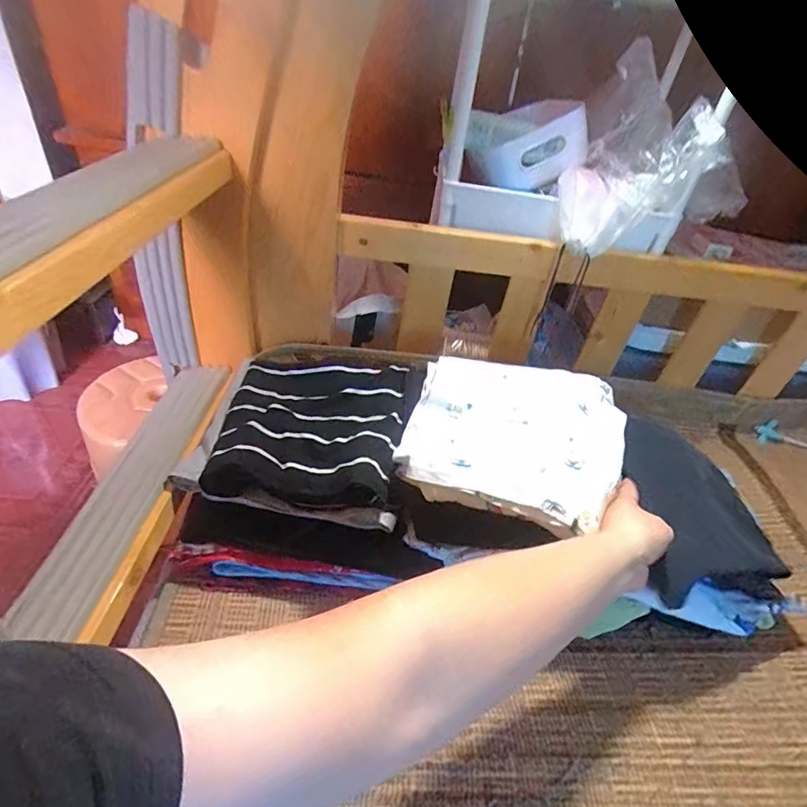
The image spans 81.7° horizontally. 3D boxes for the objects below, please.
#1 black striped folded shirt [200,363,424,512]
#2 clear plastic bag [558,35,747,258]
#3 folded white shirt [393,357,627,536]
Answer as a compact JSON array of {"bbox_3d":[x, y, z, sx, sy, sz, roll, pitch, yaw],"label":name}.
[{"bbox_3d":[-0.079,0.025,0.503,0.178,0.065,0.176,7,37,-3],"label":"black striped folded shirt"},{"bbox_3d":[0.283,-0.269,0.517,0.172,0.175,0.136,23,39,18],"label":"clear plastic bag"},{"bbox_3d":[0.115,0.032,0.467,0.216,0.056,0.176,10,40,8],"label":"folded white shirt"}]

